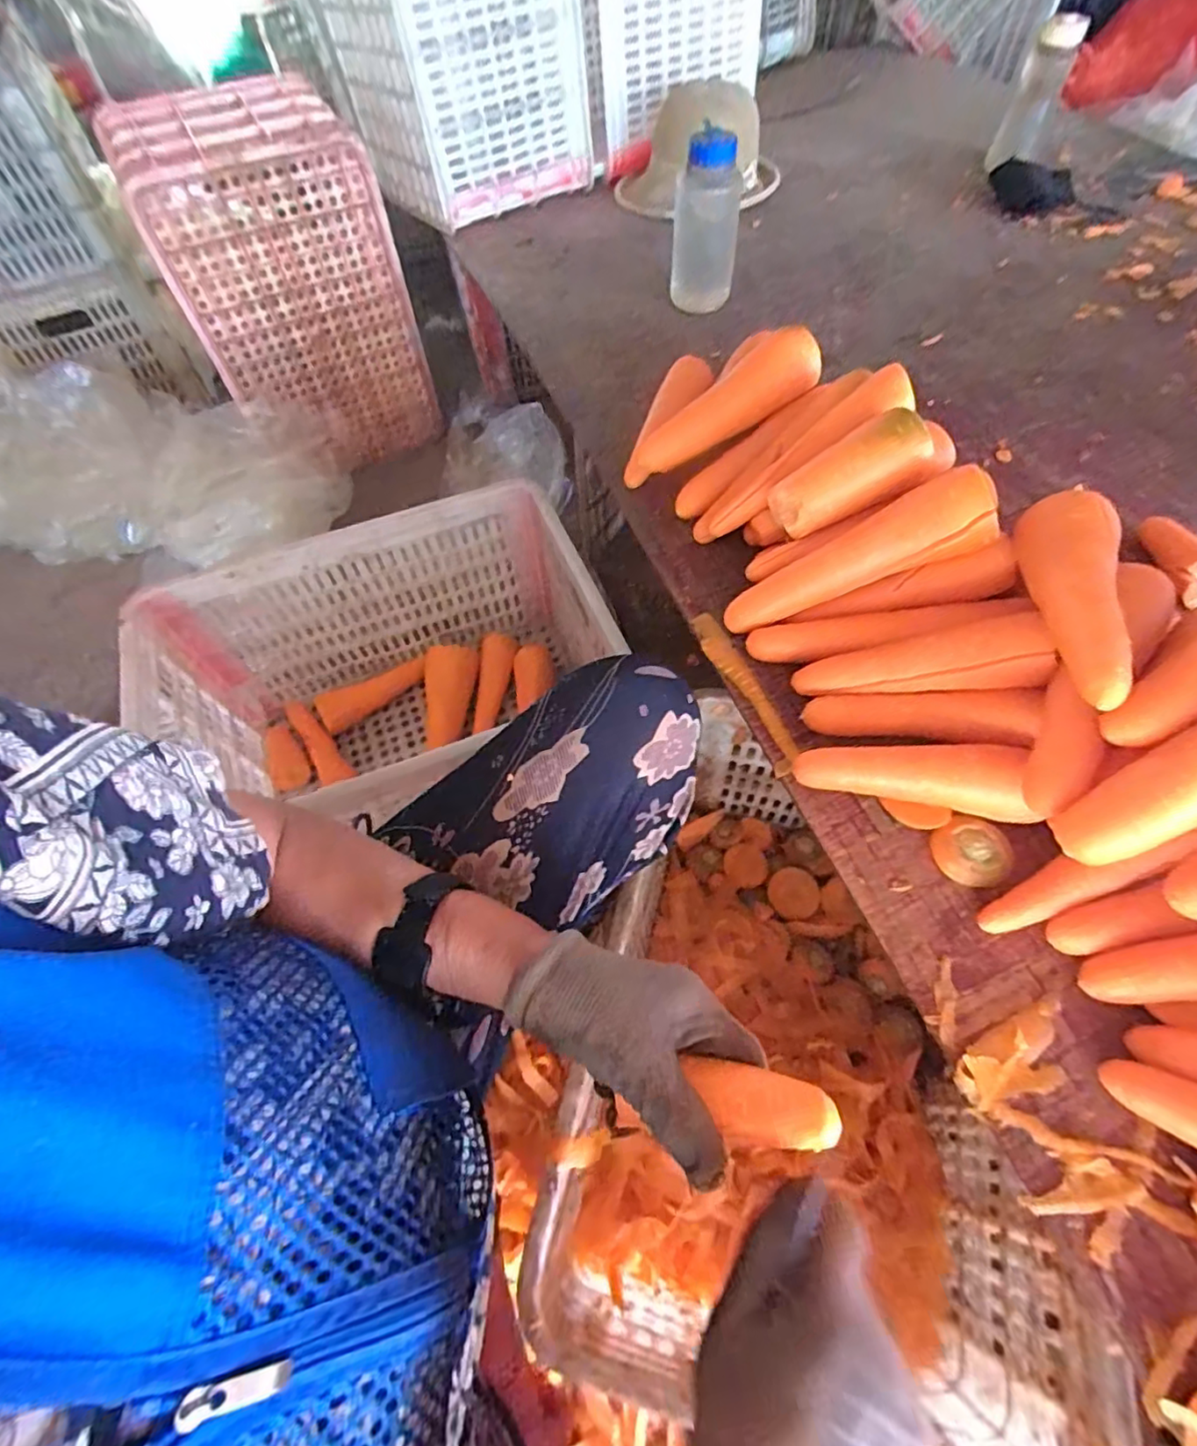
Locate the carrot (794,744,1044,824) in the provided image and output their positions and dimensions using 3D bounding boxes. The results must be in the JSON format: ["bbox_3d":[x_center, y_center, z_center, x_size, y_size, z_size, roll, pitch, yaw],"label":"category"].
[{"bbox_3d":[0.233,0.039,0.450,0.165,0.050,0.047,9,62,9],"label":"carrot"}]

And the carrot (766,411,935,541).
[{"bbox_3d":[0.216,-0.215,0.523,0.132,0.044,0.051,-28,58,24],"label":"carrot"}]

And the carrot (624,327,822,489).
[{"bbox_3d":[0.124,-0.323,0.626,0.227,0.043,0.052,-33,63,4],"label":"carrot"}]

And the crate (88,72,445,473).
[{"bbox_3d":[-0.540,-0.771,1.105,0.351,0.482,0.288,-23,62,-10],"label":"crate"}]

